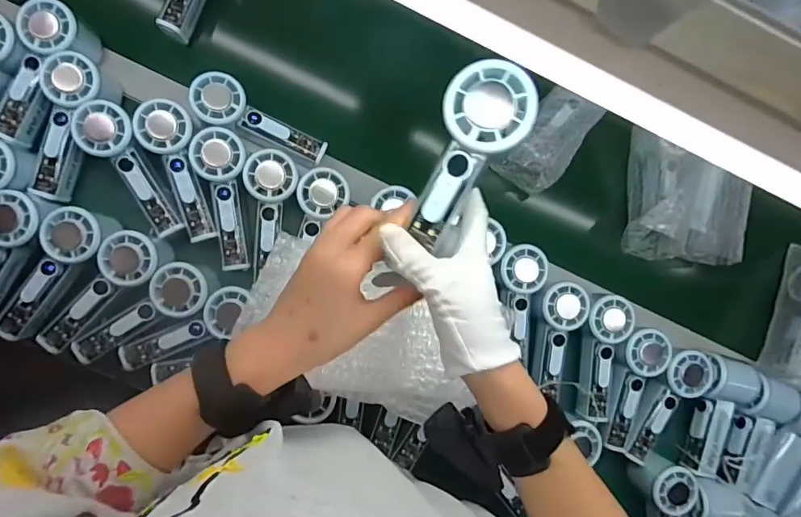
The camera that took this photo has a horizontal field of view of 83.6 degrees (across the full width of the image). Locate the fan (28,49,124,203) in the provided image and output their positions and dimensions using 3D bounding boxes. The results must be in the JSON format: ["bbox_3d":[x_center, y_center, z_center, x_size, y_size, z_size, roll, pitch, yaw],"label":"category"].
[{"bbox_3d":[-0.354,-0.138,0.483,0.057,0.049,0.154,10,84,-8],"label":"fan"}]

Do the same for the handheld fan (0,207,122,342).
[{"bbox_3d":[-0.367,0.015,0.478,0.056,0.047,0.158,37,96,-4],"label":"handheld fan"}]

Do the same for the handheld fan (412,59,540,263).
[{"bbox_3d":[0.043,-0.063,0.302,0.052,0.024,0.130,20,112,-7],"label":"handheld fan"}]

